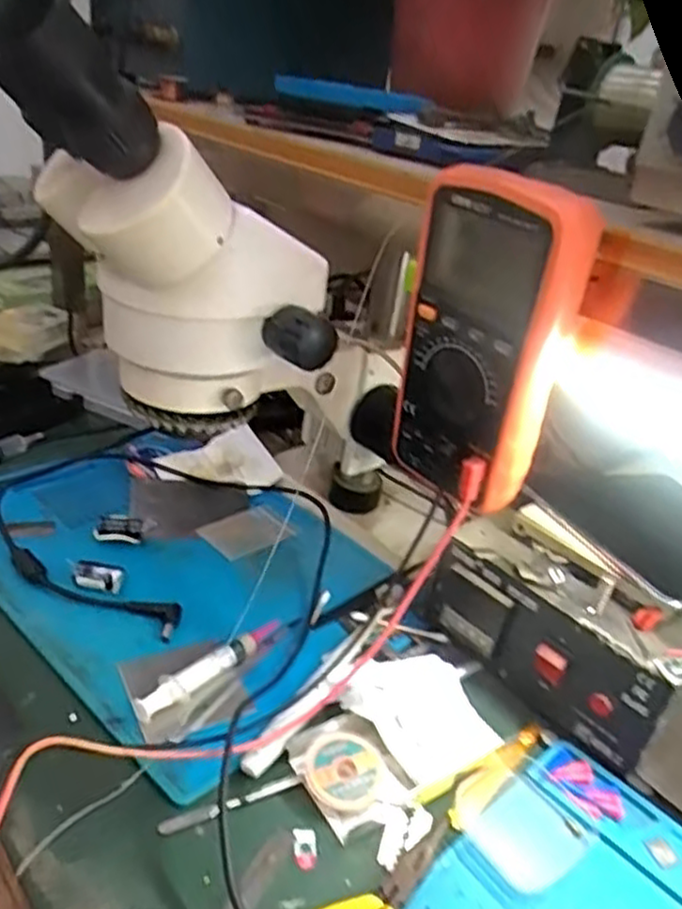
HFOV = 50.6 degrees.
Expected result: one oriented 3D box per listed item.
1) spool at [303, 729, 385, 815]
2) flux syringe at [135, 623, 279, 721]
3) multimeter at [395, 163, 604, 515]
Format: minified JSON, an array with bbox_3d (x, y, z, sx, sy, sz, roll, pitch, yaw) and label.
[{"bbox_3d":[0.003,0.177,0.402,0.045,0.012,0.047,5,29,-3],"label":"spool"},{"bbox_3d":[-0.080,0.133,0.456,0.015,0.014,0.112,28,35,32],"label":"flux syringe"},{"bbox_3d":[0.080,-0.059,0.399,0.048,0.175,0.088,-13,34,-33],"label":"multimeter"}]

